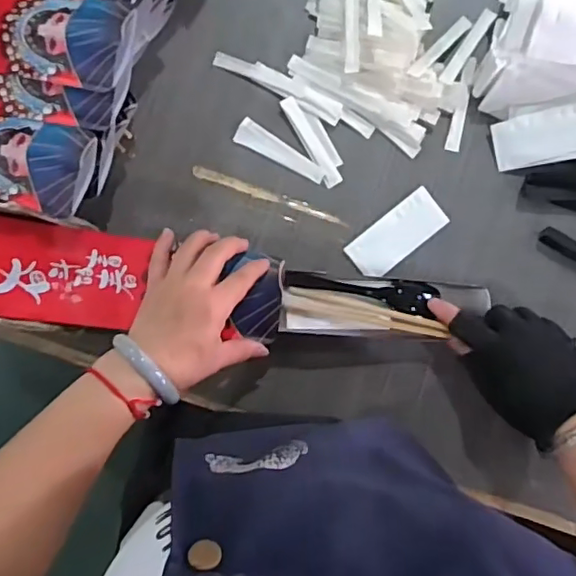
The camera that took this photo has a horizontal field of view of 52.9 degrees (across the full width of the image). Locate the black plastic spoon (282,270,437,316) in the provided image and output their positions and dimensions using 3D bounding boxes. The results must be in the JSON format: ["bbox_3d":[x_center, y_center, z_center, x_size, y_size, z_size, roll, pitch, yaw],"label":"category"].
[{"bbox_3d":[0.068,0.002,0.526,0.143,0.015,0.028,8,89,-11],"label":"black plastic spoon"}]

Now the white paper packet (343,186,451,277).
[{"bbox_3d":[0.103,-0.050,0.546,0.097,0.005,0.044,-39,89,-1],"label":"white paper packet"}]

